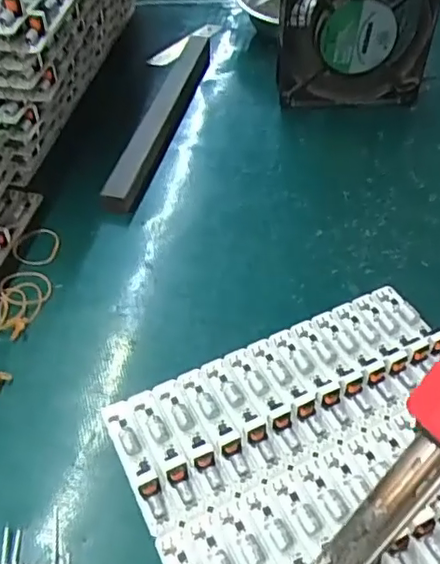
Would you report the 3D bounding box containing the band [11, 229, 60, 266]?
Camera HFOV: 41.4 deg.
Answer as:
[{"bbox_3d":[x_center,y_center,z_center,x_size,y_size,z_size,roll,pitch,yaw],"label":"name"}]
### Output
[{"bbox_3d":[-0.127,-0.024,0.400,0.031,0.004,0.034,-9,49,-7],"label":"band"}]

